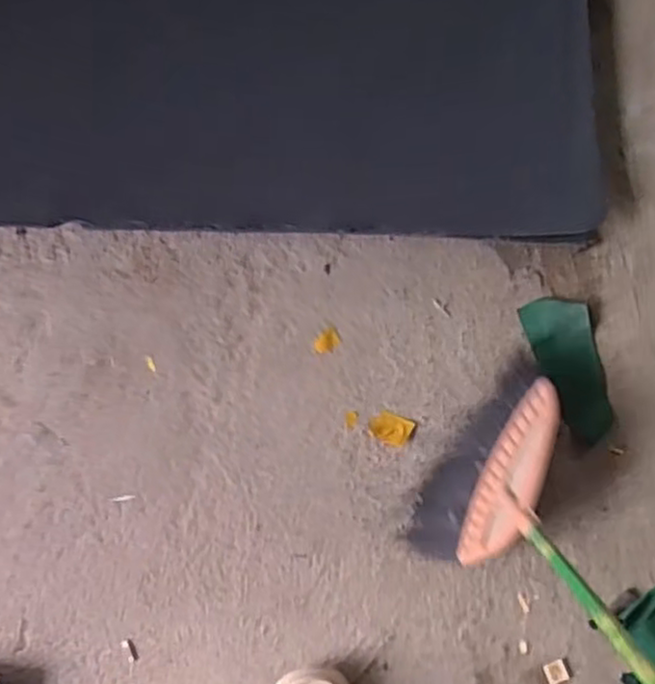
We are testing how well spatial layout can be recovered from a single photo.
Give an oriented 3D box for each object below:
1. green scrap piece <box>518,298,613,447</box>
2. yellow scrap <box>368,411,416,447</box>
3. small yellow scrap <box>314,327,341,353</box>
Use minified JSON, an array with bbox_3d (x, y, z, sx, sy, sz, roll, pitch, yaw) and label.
[{"bbox_3d":[0.310,0.033,0.890,0.079,0.017,0.187,-14,79,-1],"label":"green scrap piece"},{"bbox_3d":[0.081,0.109,0.895,0.054,0.006,0.037,19,80,5],"label":"yellow scrap"},{"bbox_3d":[0.000,-0.001,0.931,0.037,0.004,0.027,-39,81,-6],"label":"small yellow scrap"}]

